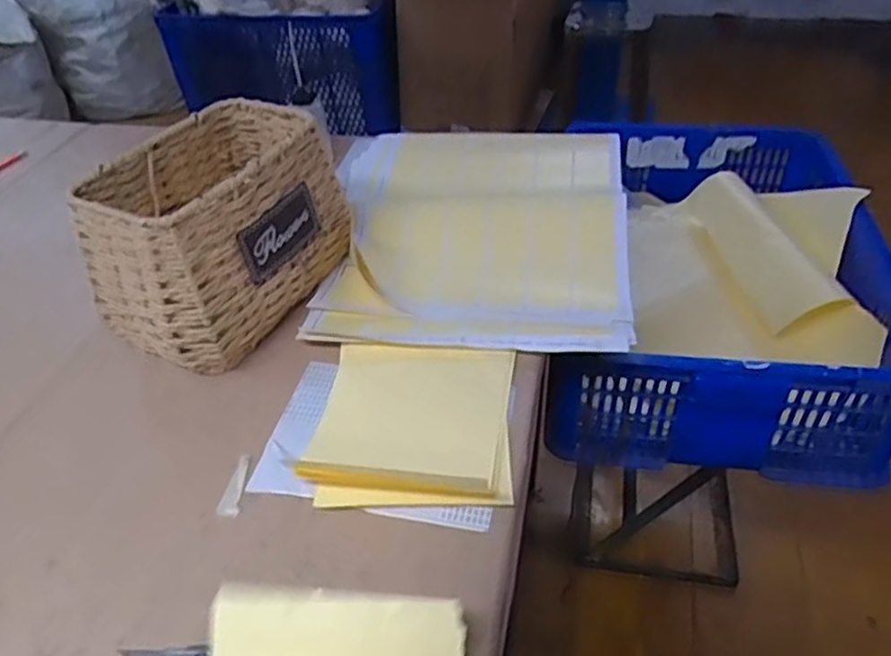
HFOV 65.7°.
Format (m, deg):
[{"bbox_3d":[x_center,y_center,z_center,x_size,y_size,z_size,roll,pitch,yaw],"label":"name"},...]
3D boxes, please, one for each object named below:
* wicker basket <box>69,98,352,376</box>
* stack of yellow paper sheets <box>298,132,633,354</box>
[{"bbox_3d":[-0.228,-0.093,0.700,0.150,0.177,0.240,19,46,23],"label":"wicker basket"},{"bbox_3d":[0.037,-0.132,0.822,0.348,0.036,0.441,-1,41,3],"label":"stack of yellow paper sheets"}]

